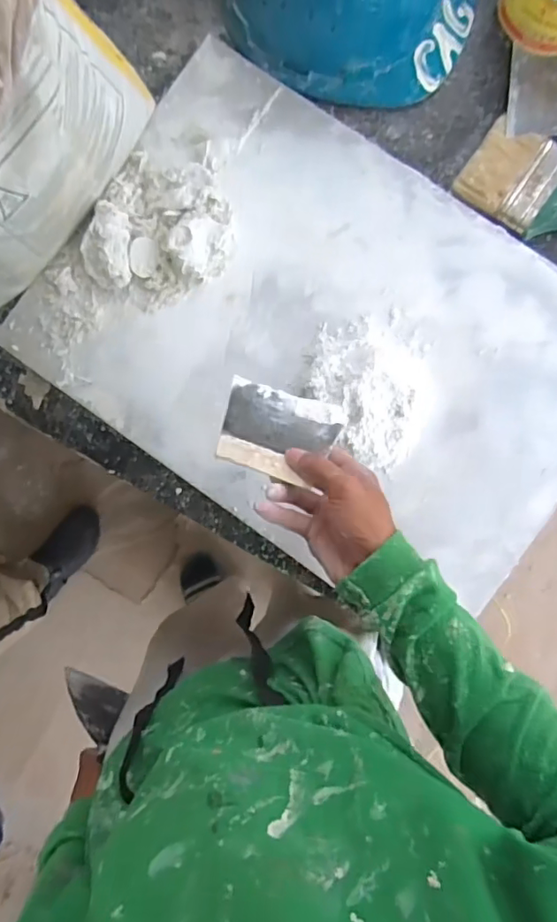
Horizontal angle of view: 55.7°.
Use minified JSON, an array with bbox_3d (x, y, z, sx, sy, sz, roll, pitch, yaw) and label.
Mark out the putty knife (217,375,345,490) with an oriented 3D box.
[{"bbox_3d":[0.001,-0.027,0.450,0.100,0.007,0.097,19,48,-1],"label":"putty knife"}]

